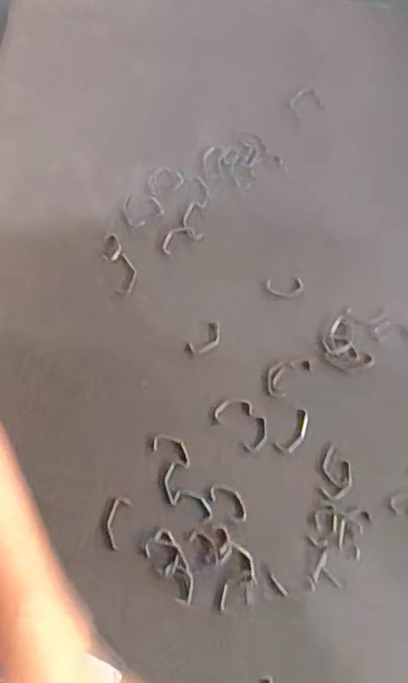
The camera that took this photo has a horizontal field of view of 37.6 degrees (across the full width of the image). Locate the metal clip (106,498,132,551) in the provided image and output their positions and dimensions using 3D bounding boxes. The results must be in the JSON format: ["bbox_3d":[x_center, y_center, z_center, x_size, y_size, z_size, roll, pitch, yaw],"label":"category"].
[{"bbox_3d":[-0.071,0.146,0.482,0.015,0.004,0.041,14,71,4],"label":"metal clip"}]

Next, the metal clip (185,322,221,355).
[{"bbox_3d":[0.002,-0.001,0.534,0.037,0.007,0.017,-39,76,-14],"label":"metal clip"}]

